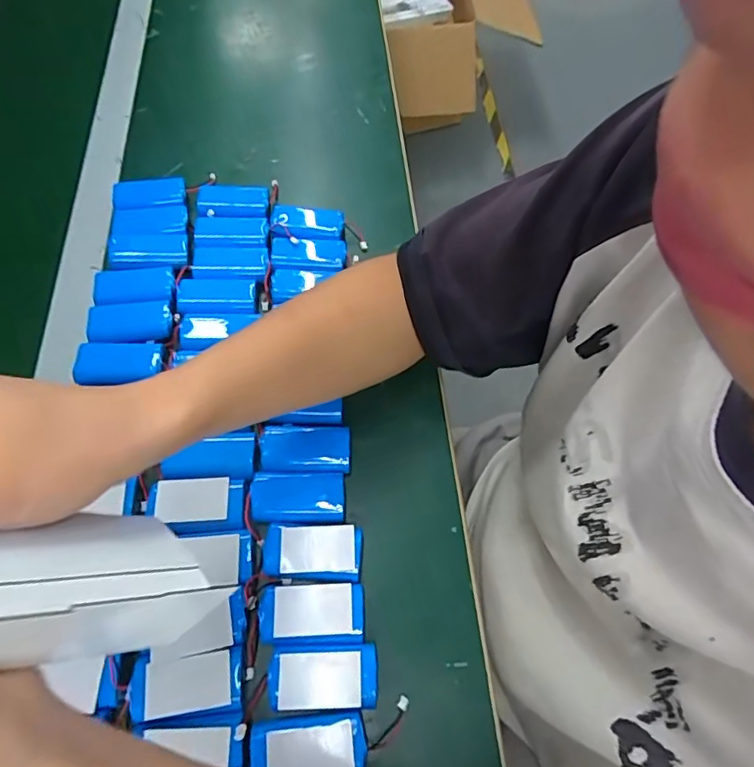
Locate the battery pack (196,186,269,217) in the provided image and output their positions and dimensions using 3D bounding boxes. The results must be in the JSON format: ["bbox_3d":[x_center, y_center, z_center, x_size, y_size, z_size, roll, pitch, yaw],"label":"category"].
[{"bbox_3d":[-0.140,-0.177,0.514,0.067,0.016,0.034,-4,63,-2],"label":"battery pack"}]

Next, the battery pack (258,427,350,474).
[{"bbox_3d":[-0.055,0.054,0.411,0.067,0.021,0.037,-2,63,-1],"label":"battery pack"}]

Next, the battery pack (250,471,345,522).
[{"bbox_3d":[-0.058,0.086,0.393,0.067,0.024,0.037,0,63,0],"label":"battery pack"}]

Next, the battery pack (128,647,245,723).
[{"bbox_3d":[-0.117,0.186,0.325,0.065,0.008,0.033,-8,63,-4],"label":"battery pack"}]

